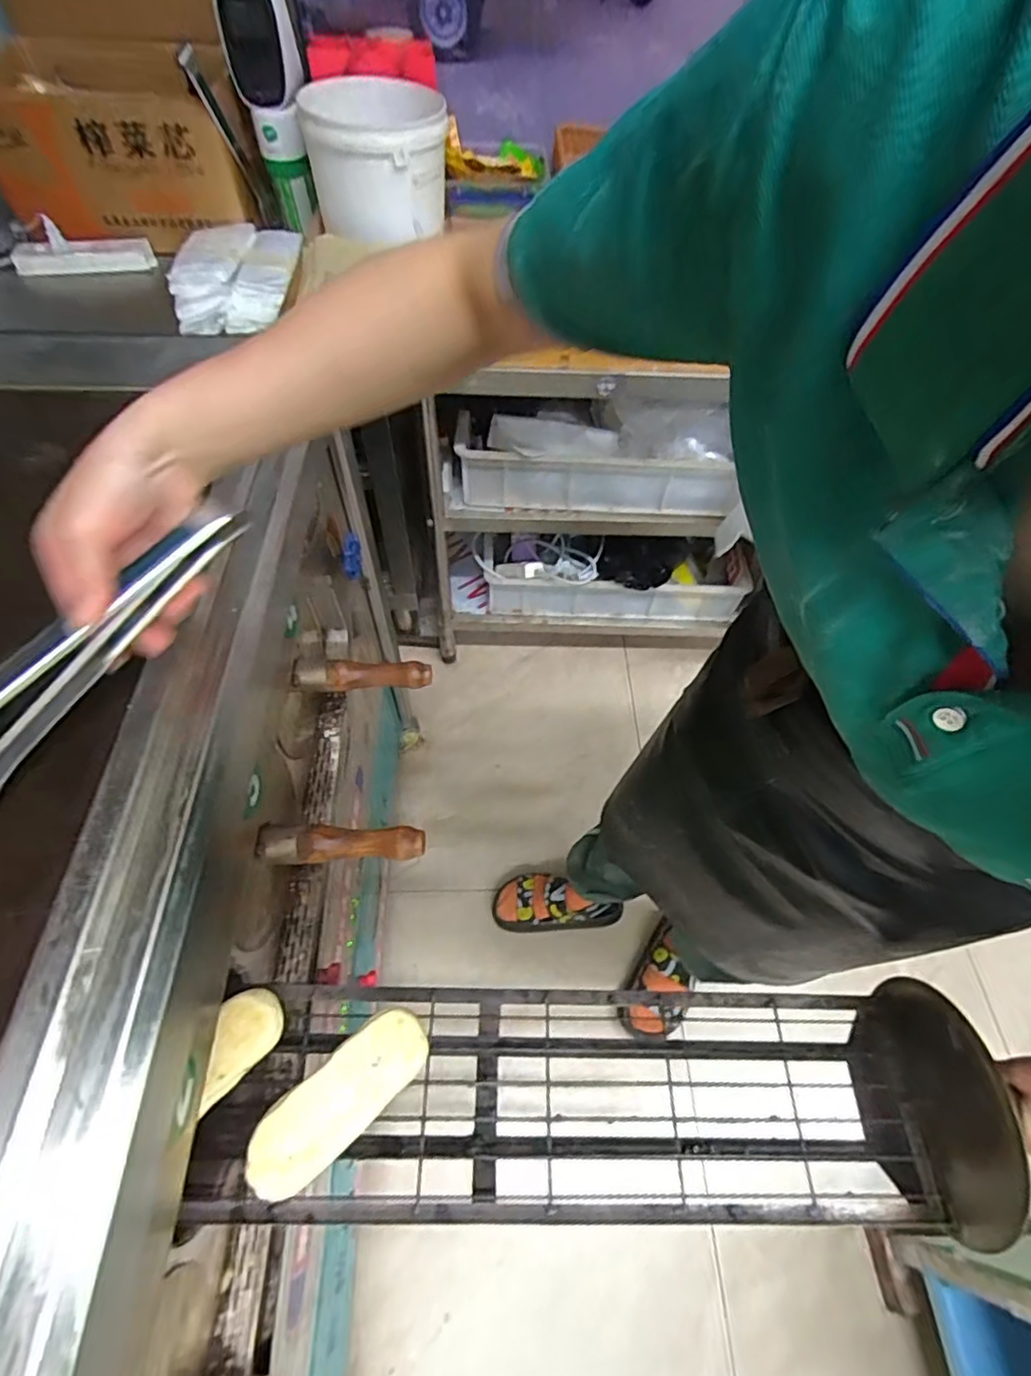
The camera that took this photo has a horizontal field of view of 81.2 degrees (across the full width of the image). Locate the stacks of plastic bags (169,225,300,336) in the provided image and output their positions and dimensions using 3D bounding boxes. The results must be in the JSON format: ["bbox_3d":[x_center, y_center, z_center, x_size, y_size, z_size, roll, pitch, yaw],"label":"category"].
[{"bbox_3d":[-0.443,-0.682,0.959,0.192,0.044,0.310,-5,58,-5],"label":"stacks of plastic bags"}]

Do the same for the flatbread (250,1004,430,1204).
[{"bbox_3d":[-0.138,0.323,0.474,0.149,0.021,0.056,-38,66,-23],"label":"flatbread"}]

